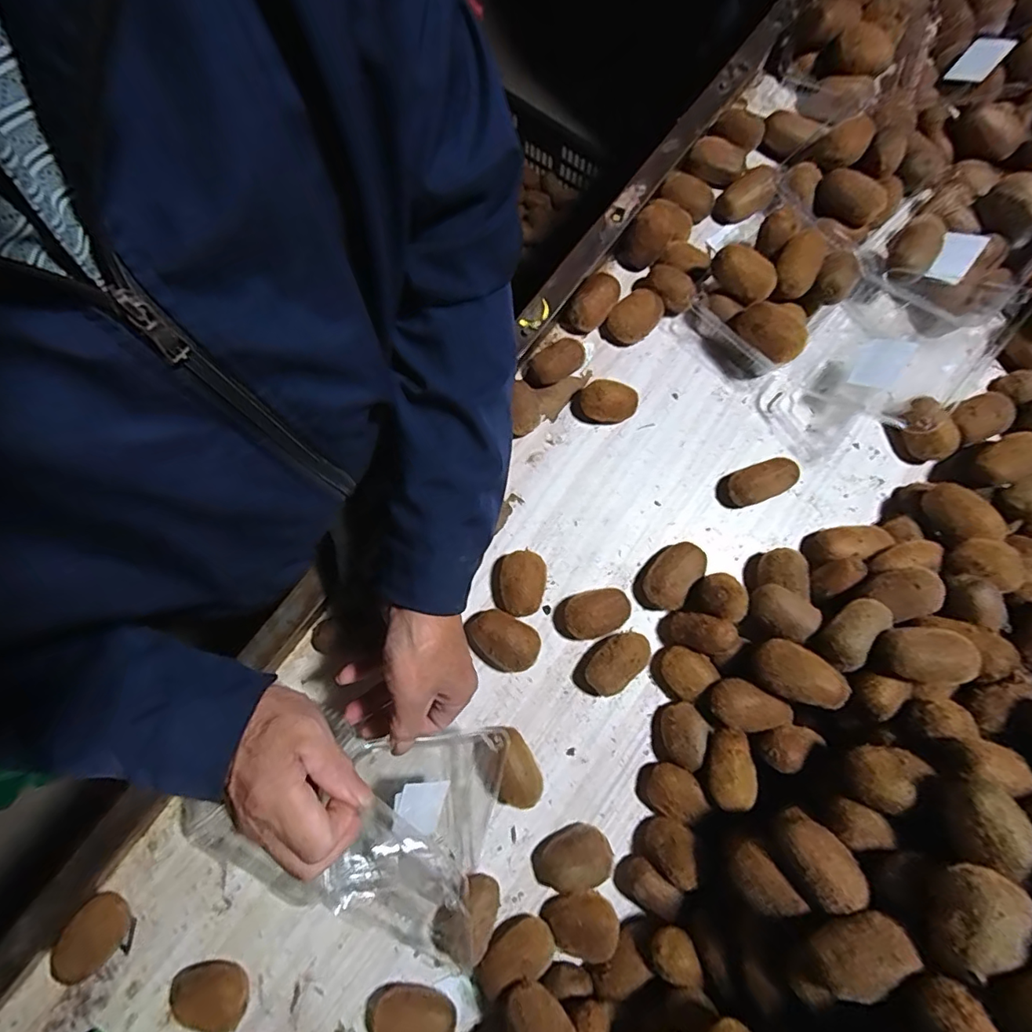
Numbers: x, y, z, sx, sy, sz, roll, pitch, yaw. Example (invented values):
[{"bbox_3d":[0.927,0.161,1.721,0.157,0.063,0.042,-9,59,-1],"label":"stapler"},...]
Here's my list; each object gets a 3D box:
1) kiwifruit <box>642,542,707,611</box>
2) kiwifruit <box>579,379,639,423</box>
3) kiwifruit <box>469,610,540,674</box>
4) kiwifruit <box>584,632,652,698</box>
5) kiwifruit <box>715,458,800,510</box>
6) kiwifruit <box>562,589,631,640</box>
[{"bbox_3d":[0.150,0.054,0.501,0.046,0.037,0.069,39,81,8],"label":"kiwifruit"},{"bbox_3d":[0.094,-0.115,0.529,0.057,0.037,0.037,9,78,2],"label":"kiwifruit"},{"bbox_3d":[-0.011,0.118,0.488,0.065,0.039,0.044,25,79,5],"label":"kiwifruit"},{"bbox_3d":[0.094,0.137,0.491,0.064,0.039,0.039,-44,81,-9],"label":"kiwifruit"},{"bbox_3d":[0.240,-0.032,0.517,0.071,0.035,0.036,-18,78,-4],"label":"kiwifruit"},{"bbox_3d":[0.078,0.094,0.501,0.062,0.038,0.042,-11,78,-2],"label":"kiwifruit"}]

